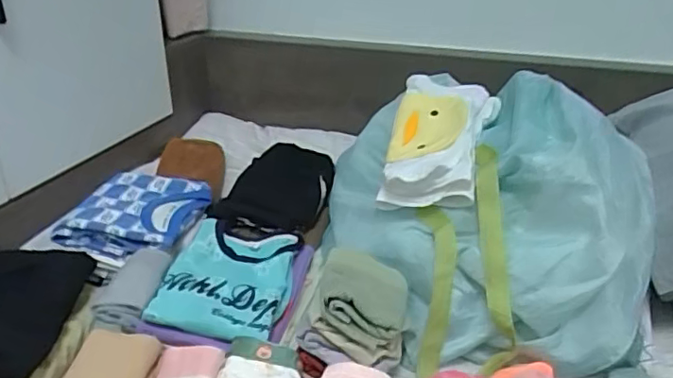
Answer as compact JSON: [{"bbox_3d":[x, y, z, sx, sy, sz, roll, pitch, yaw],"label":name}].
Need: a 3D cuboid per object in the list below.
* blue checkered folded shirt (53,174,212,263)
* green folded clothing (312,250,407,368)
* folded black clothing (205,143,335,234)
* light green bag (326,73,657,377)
[{"bbox_3d":[-0.292,0.035,0.833,0.160,0.040,0.180,5,27,9],"label":"blue checkered folded shirt"},{"bbox_3d":[0.026,0.128,0.628,0.102,0.081,0.116,4,27,7],"label":"green folded clothing"},{"bbox_3d":[-0.094,-0.005,0.925,0.160,0.028,0.242,5,27,9],"label":"folded black clothing"},{"bbox_3d":[0.193,0.031,0.711,0.360,0.228,0.363,-6,28,-7],"label":"light green bag"}]

